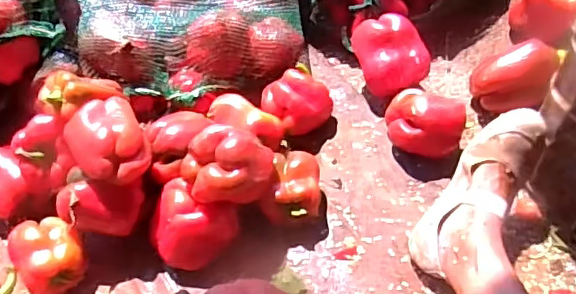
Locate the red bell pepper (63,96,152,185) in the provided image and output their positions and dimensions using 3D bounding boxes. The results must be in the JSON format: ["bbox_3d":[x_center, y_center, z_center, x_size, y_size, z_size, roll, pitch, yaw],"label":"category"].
[{"bbox_3d":[-0.228,-0.004,0.722,0.090,0.070,0.104,-31,59,-14],"label":"red bell pepper"}]

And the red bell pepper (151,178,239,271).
[{"bbox_3d":[-0.126,0.112,0.748,0.103,0.091,0.091,19,60,17],"label":"red bell pepper"}]

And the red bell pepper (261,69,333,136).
[{"bbox_3d":[0.013,-0.065,0.864,0.086,0.075,0.082,-3,56,4],"label":"red bell pepper"}]

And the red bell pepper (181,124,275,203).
[{"bbox_3d":[-0.076,0.023,0.724,0.115,0.077,0.082,-26,58,-12],"label":"red bell pepper"}]

